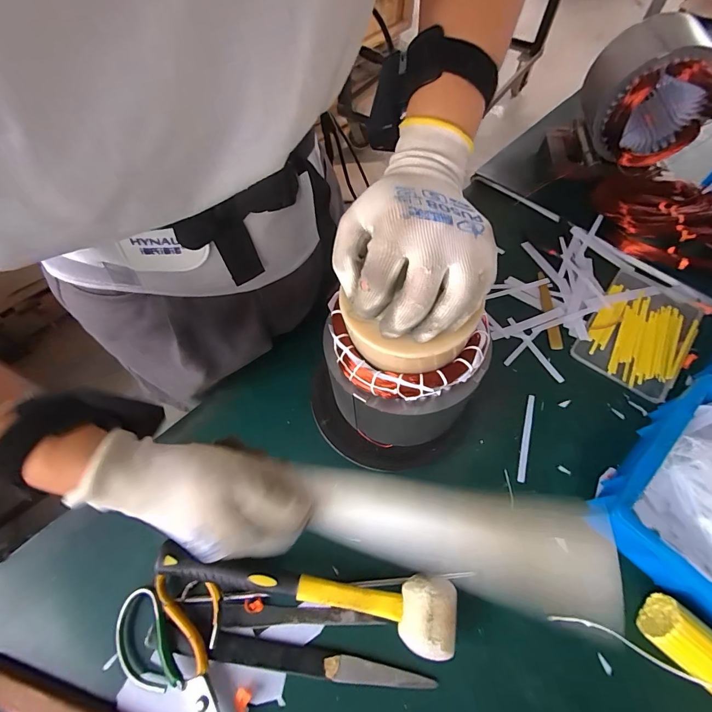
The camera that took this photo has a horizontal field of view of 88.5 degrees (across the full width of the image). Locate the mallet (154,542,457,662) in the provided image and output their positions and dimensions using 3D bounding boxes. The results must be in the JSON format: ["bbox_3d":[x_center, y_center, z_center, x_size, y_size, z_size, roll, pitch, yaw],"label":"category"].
[{"bbox_3d":[-0.050,0.227,0.353,0.281,0.050,0.056,8,62,5],"label":"mallet"}]

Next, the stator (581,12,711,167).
[{"bbox_3d":[0.438,-0.393,0.563,0.125,0.162,0.162,-1,62,0],"label":"stator"}]

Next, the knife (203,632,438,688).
[{"bbox_3d":[-0.036,0.285,0.335,0.207,0.012,0.023,7,62,4],"label":"knife"}]

